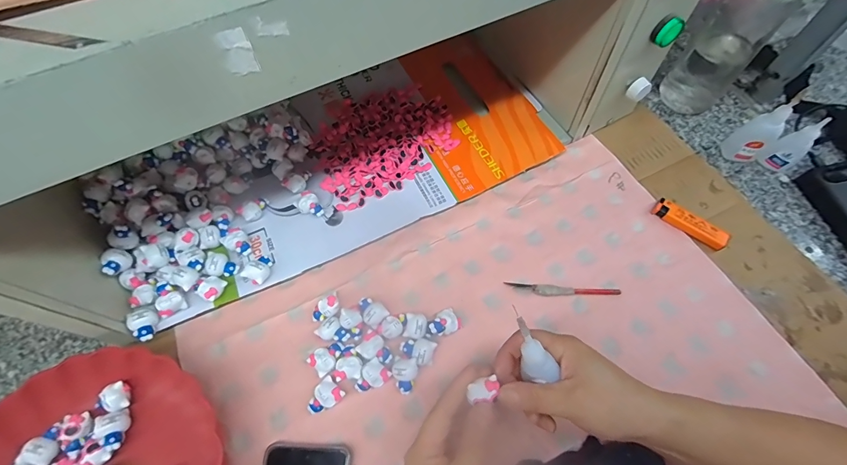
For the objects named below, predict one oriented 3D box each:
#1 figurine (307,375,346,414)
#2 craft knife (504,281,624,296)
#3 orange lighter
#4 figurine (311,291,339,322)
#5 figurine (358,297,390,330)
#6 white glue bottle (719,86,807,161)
[{"bbox_3d":[-0.095,0.161,0.360,0.032,0.018,0.024,-42,71,-17],"label":"figurine"},{"bbox_3d":[0.153,0.065,0.408,0.120,0.005,0.015,5,65,3],"label":"craft knife"},{"bbox_3d":[0.312,-0.011,0.435,0.081,0.015,0.025,39,71,17],"label":"orange lighter"},{"bbox_3d":[-0.102,0.081,0.394,0.023,0.019,0.034,41,72,18],"label":"figurine"},{"bbox_3d":[-0.054,0.085,0.396,0.025,0.019,0.033,-38,70,-16],"label":"figurine"},{"bbox_3d":[0.416,-0.126,0.456,0.024,0.100,0.040,-39,70,-16],"label":"white glue bottle"}]

